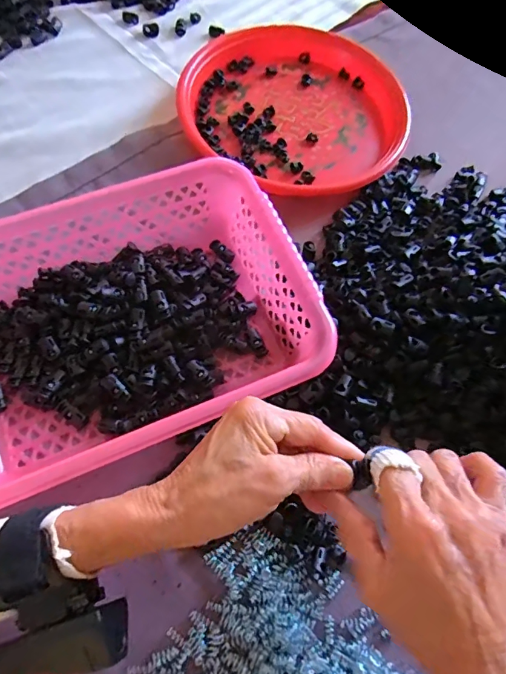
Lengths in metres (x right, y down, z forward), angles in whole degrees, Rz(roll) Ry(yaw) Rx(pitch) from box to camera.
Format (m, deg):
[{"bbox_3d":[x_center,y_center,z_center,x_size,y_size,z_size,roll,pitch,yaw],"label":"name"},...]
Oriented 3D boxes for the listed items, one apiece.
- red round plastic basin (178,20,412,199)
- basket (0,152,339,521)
[{"bbox_3d":[0.060,-0.273,0.502,0.245,0.031,0.257,1,67,-2],"label":"red round plastic basin"},{"bbox_3d":[-0.109,-0.008,0.366,0.299,0.077,0.218,-20,70,-10],"label":"basket"}]

